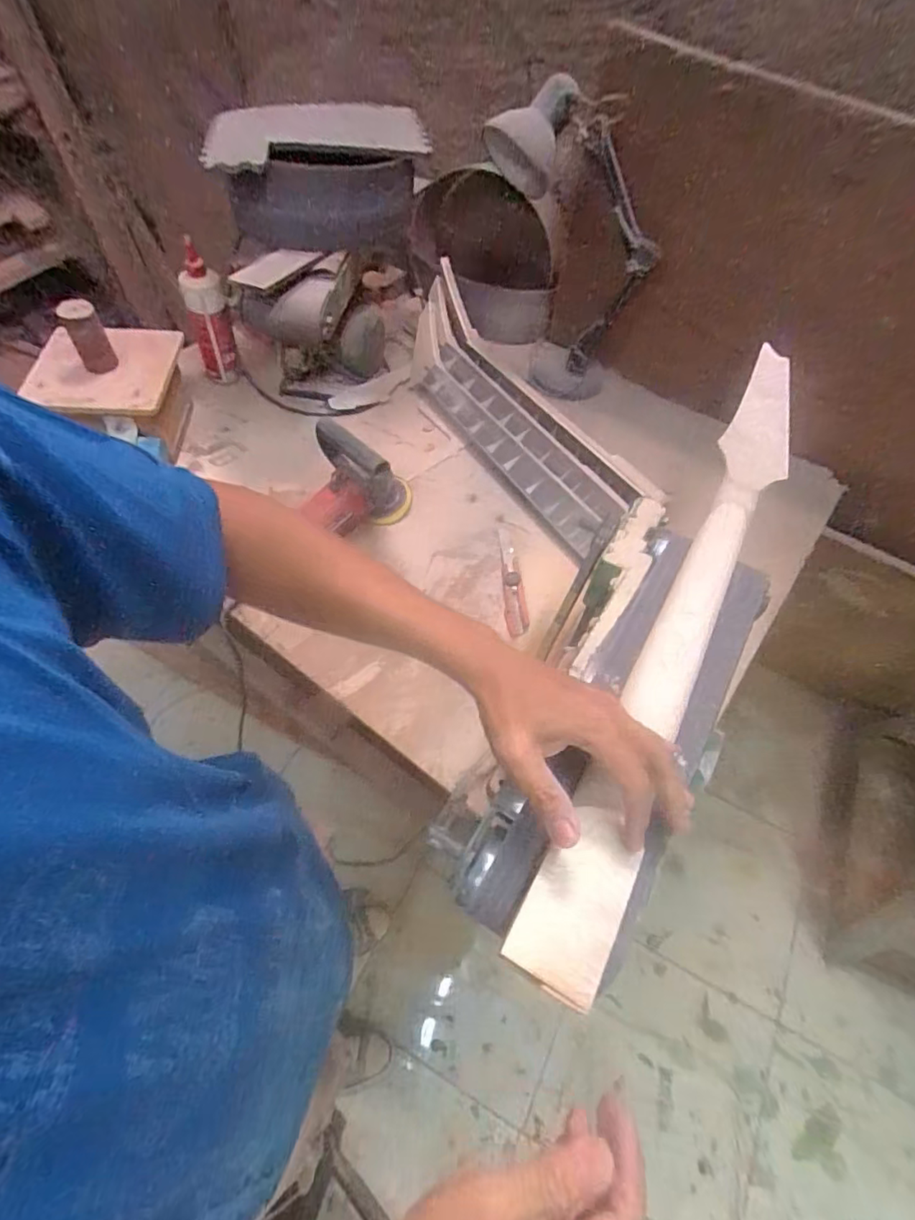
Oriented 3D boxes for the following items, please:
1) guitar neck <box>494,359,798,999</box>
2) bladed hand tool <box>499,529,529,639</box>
[{"bbox_3d":[0.212,-0.018,0.495,0.061,0.051,0.666,25,60,15],"label":"guitar neck"},{"bbox_3d":[0.086,-0.049,0.860,0.035,0.027,0.205,0,55,-2],"label":"bladed hand tool"}]

